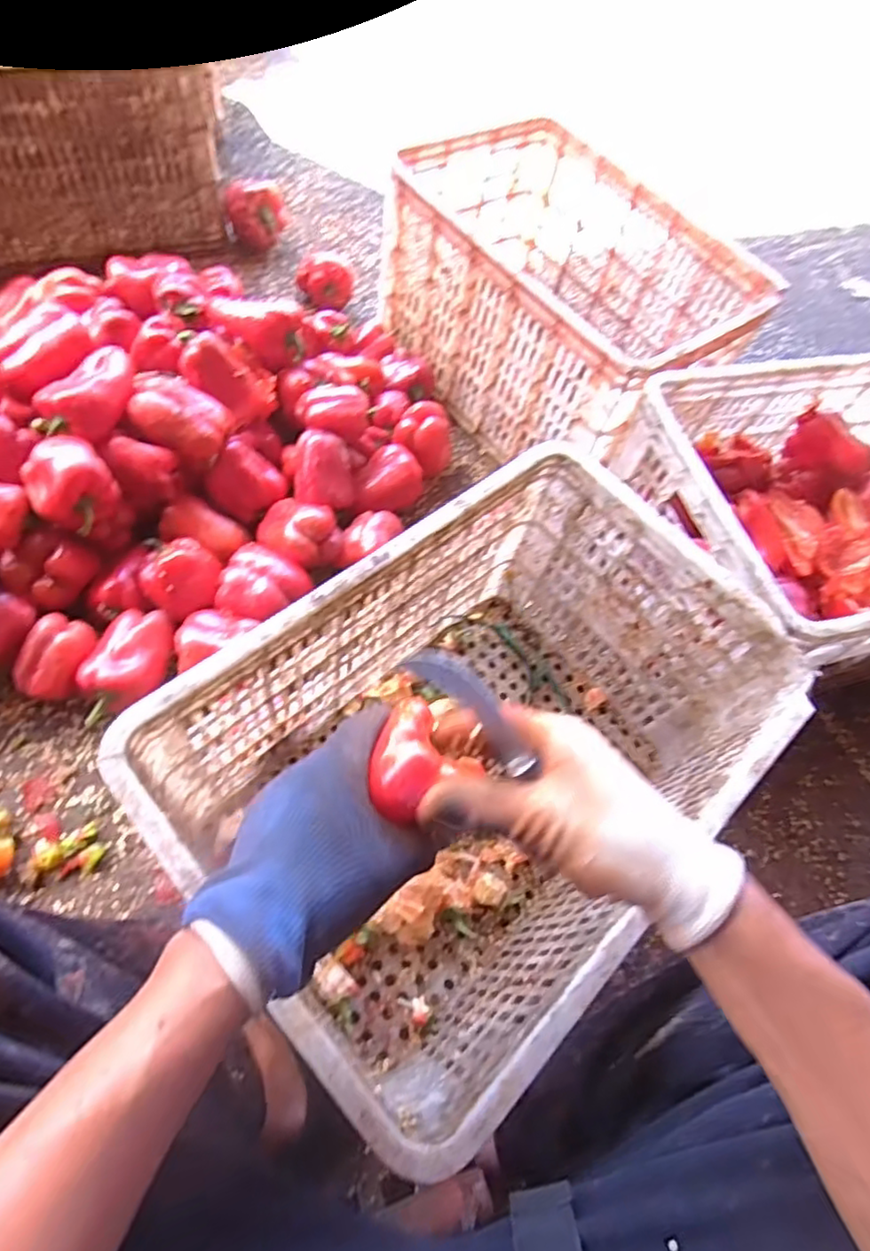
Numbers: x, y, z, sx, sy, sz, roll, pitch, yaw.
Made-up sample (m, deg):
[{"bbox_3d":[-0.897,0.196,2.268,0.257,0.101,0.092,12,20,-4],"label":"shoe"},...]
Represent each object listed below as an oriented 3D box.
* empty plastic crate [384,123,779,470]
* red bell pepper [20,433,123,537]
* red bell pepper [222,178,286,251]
[{"bbox_3d":[0.174,-0.461,0.911,0.293,0.241,0.485,-34,73,-25],"label":"empty plastic crate"},{"bbox_3d":[-0.399,-0.154,0.683,0.074,0.067,0.080,40,62,11],"label":"red bell pepper"},{"bbox_3d":[-0.306,-0.698,1.071,0.100,0.091,0.081,-8,64,-15],"label":"red bell pepper"}]

